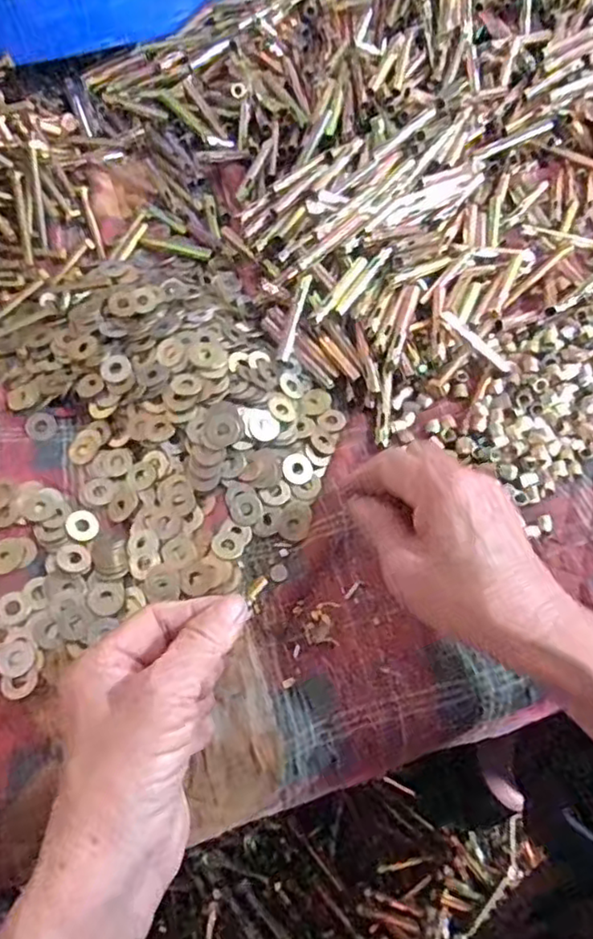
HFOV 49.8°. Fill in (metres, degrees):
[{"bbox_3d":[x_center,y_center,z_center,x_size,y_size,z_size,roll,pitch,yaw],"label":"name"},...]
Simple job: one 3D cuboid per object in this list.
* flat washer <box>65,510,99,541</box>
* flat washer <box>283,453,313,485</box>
[{"bbox_3d":[-0.130,0.034,0.387,0.019,0.004,0.019,15,60,-27],"label":"flat washer"},{"bbox_3d":[0.001,-0.001,0.404,0.018,0.004,0.019,1,62,-2],"label":"flat washer"}]

